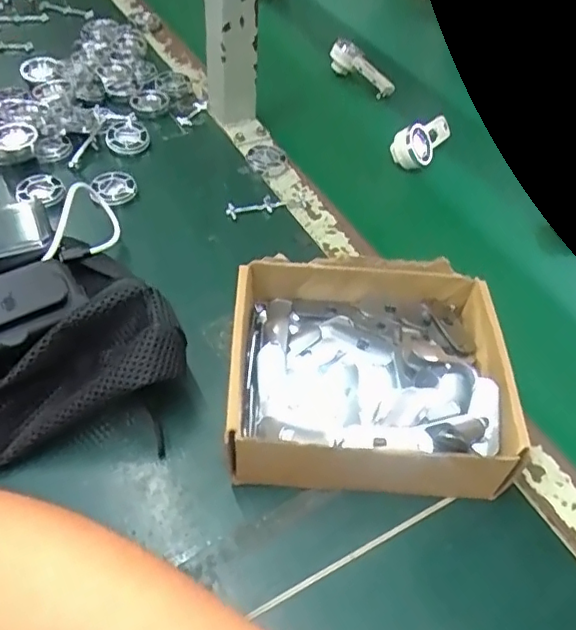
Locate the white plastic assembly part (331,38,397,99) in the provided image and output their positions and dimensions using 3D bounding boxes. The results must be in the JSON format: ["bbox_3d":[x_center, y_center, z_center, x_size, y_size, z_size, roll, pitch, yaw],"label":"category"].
[{"bbox_3d":[0.090,-0.298,0.696,0.038,0.031,0.096,-26,56,-21],"label":"white plastic assembly part"}]

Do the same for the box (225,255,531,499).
[{"bbox_3d":[0.050,0.034,0.372,0.163,0.057,0.145,2,50,0],"label":"box"}]

